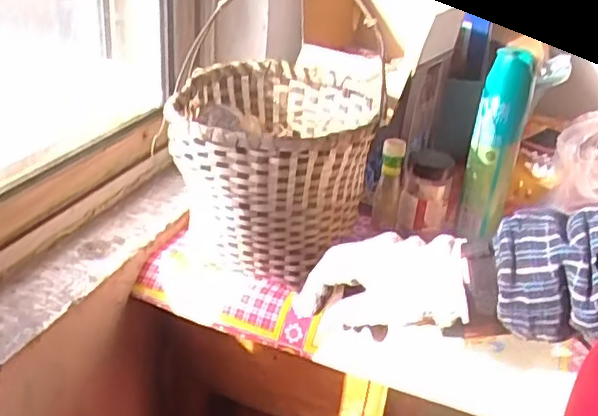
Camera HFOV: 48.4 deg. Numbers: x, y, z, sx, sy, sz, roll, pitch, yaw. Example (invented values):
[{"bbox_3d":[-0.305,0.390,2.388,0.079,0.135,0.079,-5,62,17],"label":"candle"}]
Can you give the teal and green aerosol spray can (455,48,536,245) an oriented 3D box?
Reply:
[{"bbox_3d":[0.270,-0.082,0.910,0.066,0.250,0.059,16,31,19],"label":"teal and green aerosol spray can"}]

